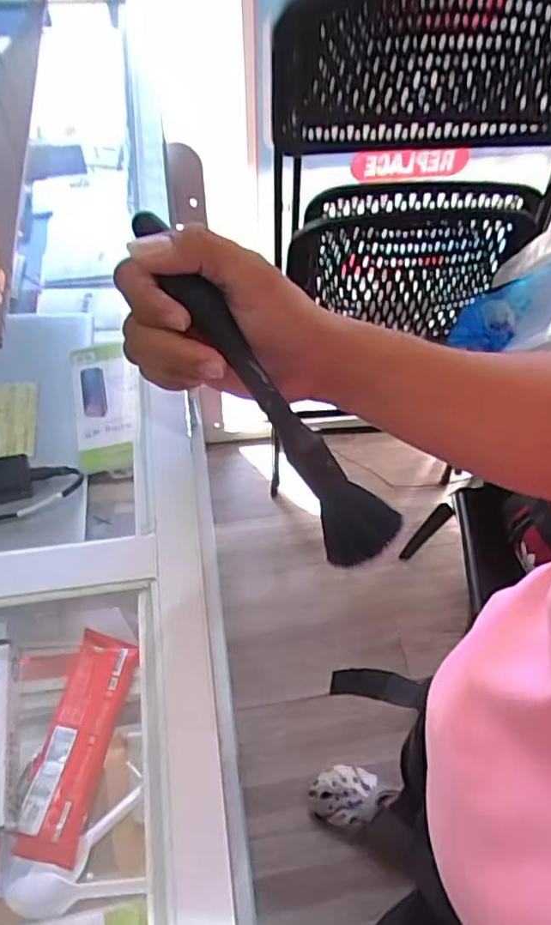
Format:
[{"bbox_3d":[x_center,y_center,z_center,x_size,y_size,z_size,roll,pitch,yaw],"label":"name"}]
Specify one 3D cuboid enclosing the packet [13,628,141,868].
[{"bbox_3d":[-0.170,0.238,0.513,0.052,0.020,0.174,10,57,6],"label":"packet"}]

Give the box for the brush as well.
[{"bbox_3d":[-0.005,-0.039,0.317,0.042,0.017,0.211,-38,96,-23],"label":"brush"}]

